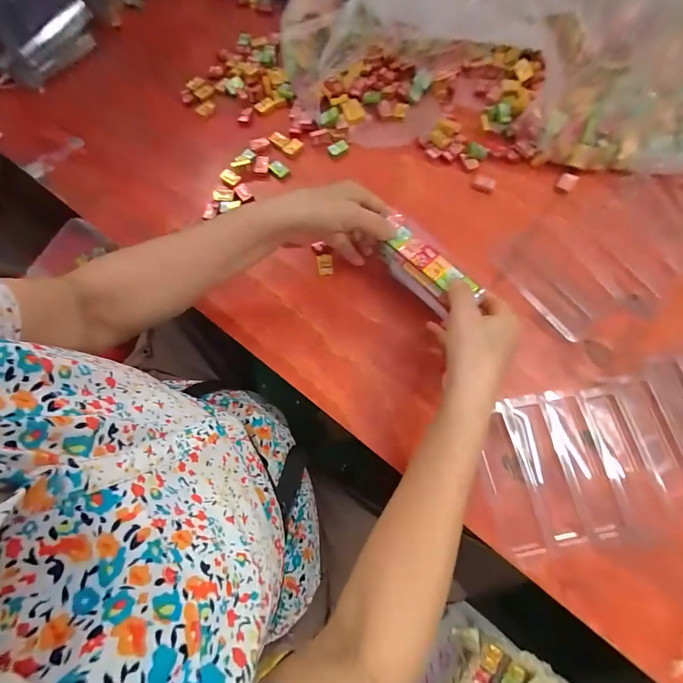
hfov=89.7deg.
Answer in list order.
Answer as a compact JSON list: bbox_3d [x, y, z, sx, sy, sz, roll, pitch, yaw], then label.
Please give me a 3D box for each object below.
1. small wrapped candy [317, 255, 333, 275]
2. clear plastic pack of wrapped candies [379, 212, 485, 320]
[{"bbox_3d":[-0.019,-0.091,0.408,0.018,0.008,0.024,-8,72,2],"label":"small wrapped candy"},{"bbox_3d":[0.081,-0.078,0.348,0.047,0.028,0.112,-36,77,-7],"label":"clear plastic pack of wrapped candies"}]

